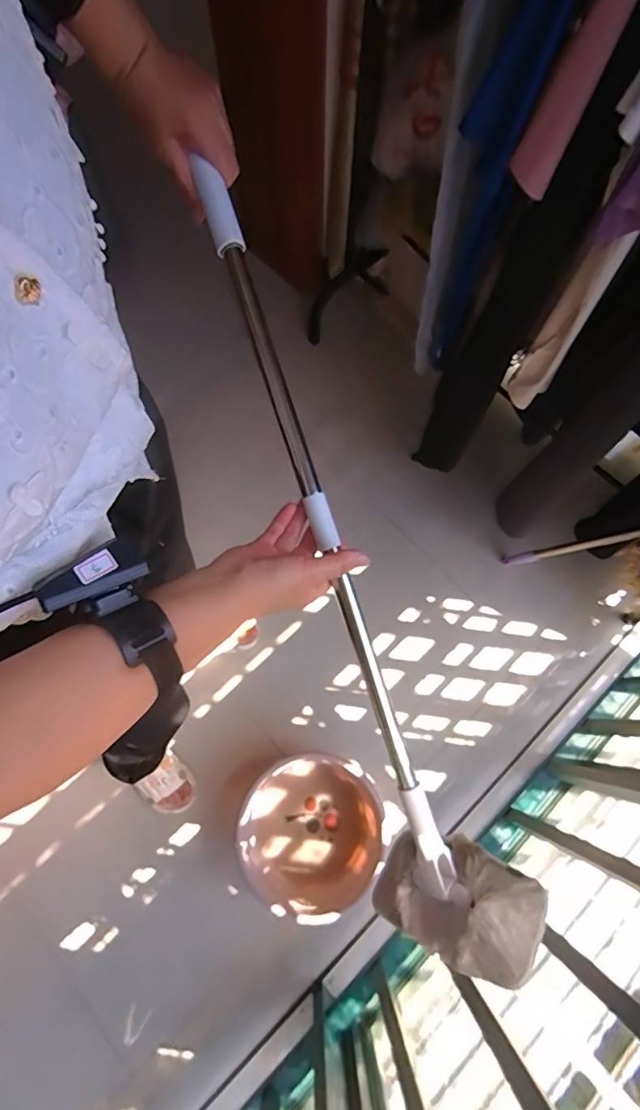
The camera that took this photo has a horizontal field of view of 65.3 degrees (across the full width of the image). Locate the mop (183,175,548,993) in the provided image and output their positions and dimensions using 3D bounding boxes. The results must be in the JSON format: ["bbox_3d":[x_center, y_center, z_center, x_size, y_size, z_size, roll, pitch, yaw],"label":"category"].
[{"bbox_3d":[0.017,0.014,0.473,0.127,0.126,0.716,-19,88,-8],"label":"mop"}]

